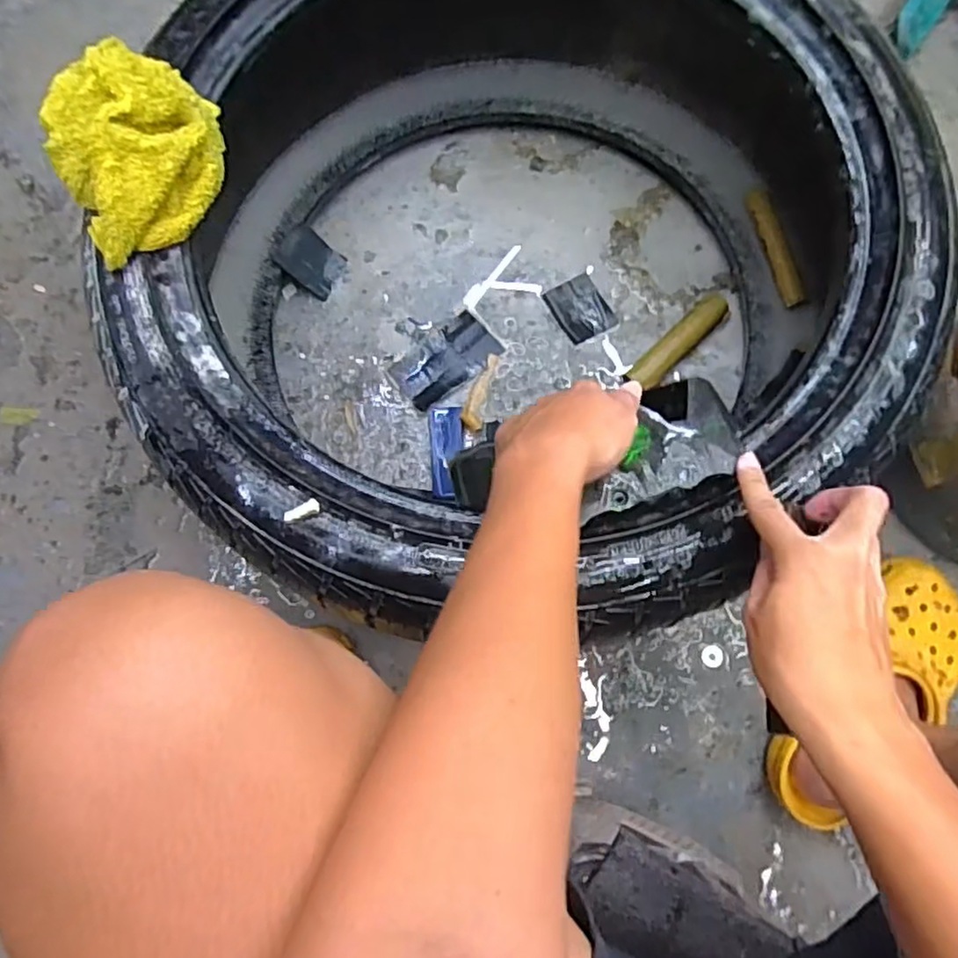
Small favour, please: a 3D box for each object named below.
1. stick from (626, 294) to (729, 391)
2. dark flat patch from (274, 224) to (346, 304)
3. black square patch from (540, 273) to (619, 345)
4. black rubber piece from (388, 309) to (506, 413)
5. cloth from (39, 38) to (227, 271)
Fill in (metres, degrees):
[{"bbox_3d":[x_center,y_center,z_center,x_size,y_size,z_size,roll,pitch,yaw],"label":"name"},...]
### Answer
[{"bbox_3d":[0.219,-0.149,0.727,0.142,0.028,0.031,-43,79,-9],"label":"stick"},{"bbox_3d":[-0.187,-0.245,0.748,0.067,0.010,0.061,31,75,-23],"label":"dark flat patch"},{"bbox_3d":[0.115,-0.191,0.749,0.061,0.005,0.072,-29,77,-6],"label":"black square patch"},{"bbox_3d":[-0.035,-0.129,0.736,0.114,0.005,0.067,-41,79,-8],"label":"black rubber piece"},{"bbox_3d":[-0.246,-0.239,0.480,0.111,0.084,0.149,-22,77,-4],"label":"cloth"}]

